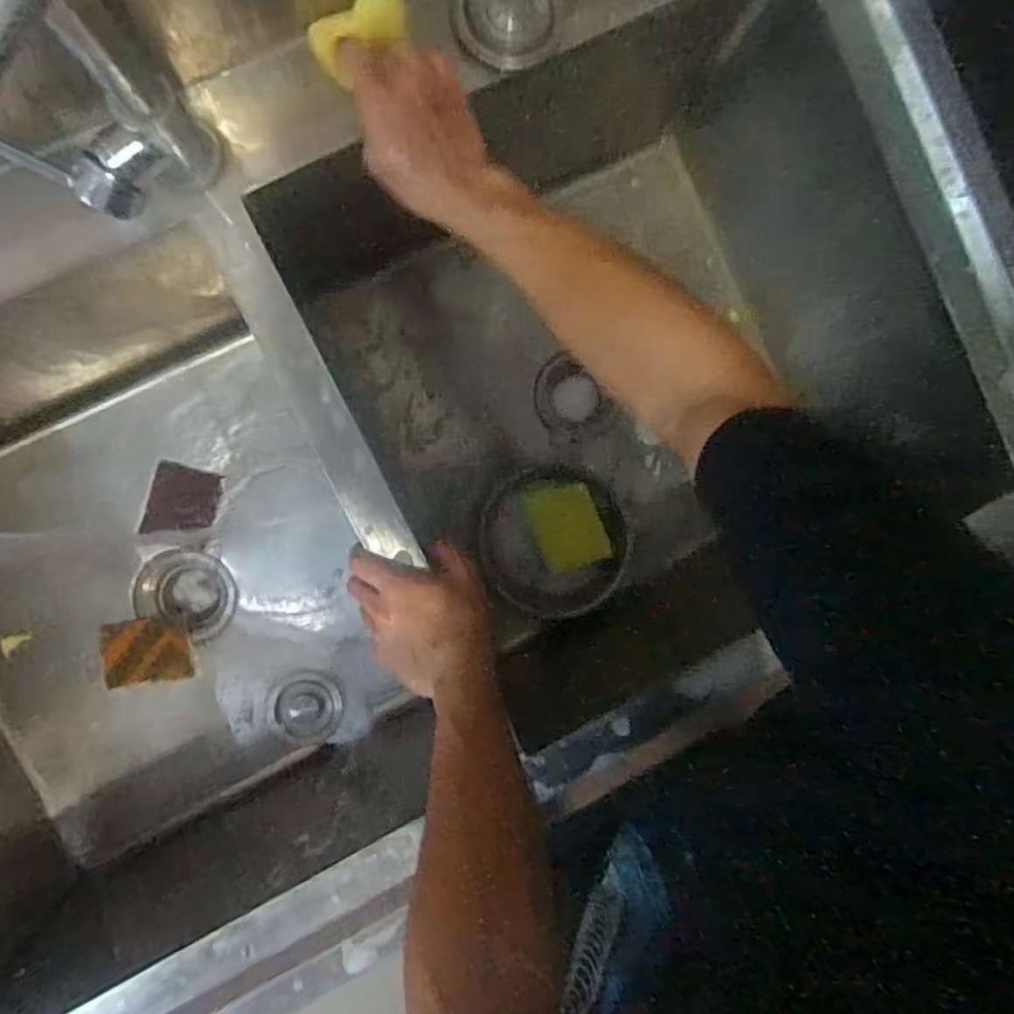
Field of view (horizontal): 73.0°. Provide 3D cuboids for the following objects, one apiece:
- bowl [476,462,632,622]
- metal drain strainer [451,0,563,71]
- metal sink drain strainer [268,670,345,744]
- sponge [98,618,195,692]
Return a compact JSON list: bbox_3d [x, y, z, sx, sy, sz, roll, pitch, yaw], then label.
[{"bbox_3d":[0.055,0.042,0.835,0.180,0.044,0.180,1,96,11],"label":"bowl"},{"bbox_3d":[0.000,-0.387,0.535,0.081,0.017,0.073,15,121,-8],"label":"metal drain strainer"},{"bbox_3d":[-0.240,0.240,0.821,0.083,0.017,0.082,0,92,-7],"label":"metal sink drain strainer"},{"bbox_3d":[-0.431,0.173,0.820,0.100,0.008,0.076,-7,93,-7],"label":"sponge"}]

